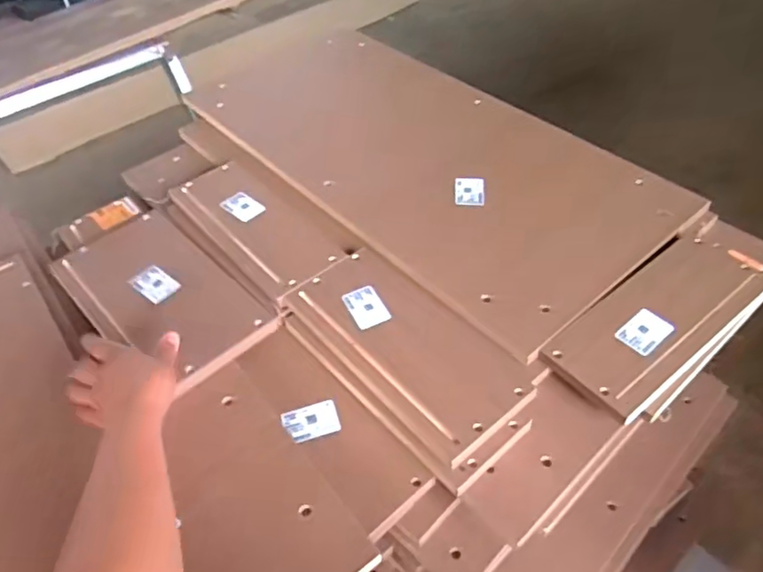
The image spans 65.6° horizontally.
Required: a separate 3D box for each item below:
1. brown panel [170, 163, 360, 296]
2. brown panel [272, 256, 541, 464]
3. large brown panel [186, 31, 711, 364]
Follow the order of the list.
[{"bbox_3d":[-0.177,-0.094,0.843,0.123,0.015,0.281,-34,54,-26],"label":"brown panel"},{"bbox_3d":[0.027,0.061,0.692,0.137,0.012,0.297,-35,54,-26],"label":"brown panel"},{"bbox_3d":[0.036,-0.231,0.957,0.385,0.025,0.824,-35,54,-26],"label":"large brown panel"}]

